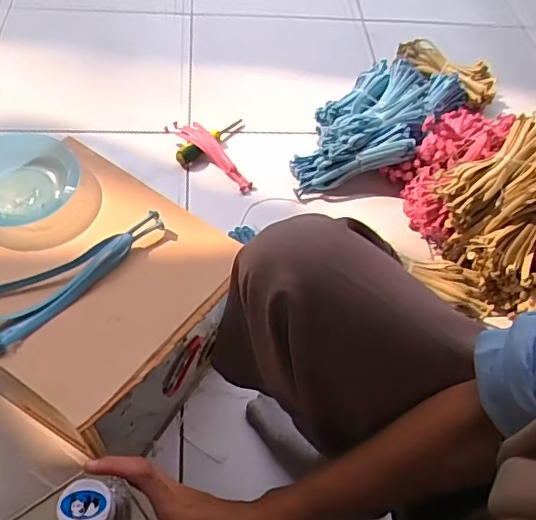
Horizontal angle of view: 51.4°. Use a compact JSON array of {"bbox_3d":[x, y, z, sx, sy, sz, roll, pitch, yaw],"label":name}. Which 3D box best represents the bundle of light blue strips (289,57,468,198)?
[{"bbox_3d":[0.198,-0.255,1.020,0.195,0.095,0.392,33,59,17],"label":"bundle of light blue strips"}]

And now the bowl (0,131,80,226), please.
[{"bbox_3d":[-0.269,-0.089,0.596,0.123,0.041,0.101,-14,58,-15],"label":"bowl"}]

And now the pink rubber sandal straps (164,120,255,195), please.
[{"bbox_3d":[-0.096,-0.195,0.994,0.066,0.026,0.200,-38,66,-27],"label":"pink rubber sandal straps"}]

